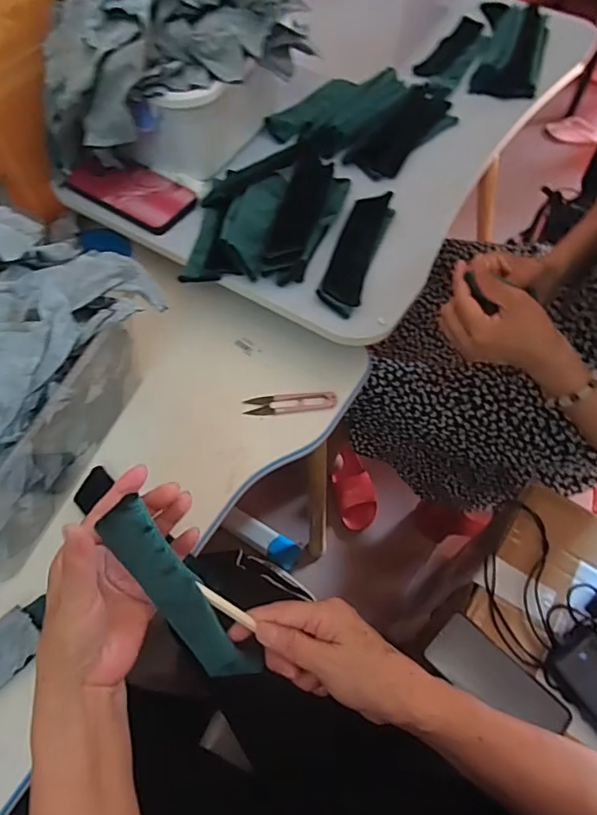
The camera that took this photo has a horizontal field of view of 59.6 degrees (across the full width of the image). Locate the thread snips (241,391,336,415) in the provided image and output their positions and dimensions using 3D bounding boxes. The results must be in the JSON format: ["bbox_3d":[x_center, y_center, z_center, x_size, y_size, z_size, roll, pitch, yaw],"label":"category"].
[{"bbox_3d":[-0.008,-0.005,0.584,0.102,0.006,0.022,-5,78,1],"label":"thread snips"}]

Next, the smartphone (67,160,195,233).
[{"bbox_3d":[-0.205,-0.270,0.646,0.148,0.013,0.080,31,64,14],"label":"smartphone"}]

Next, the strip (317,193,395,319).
[{"bbox_3d":[0.067,-0.182,0.588,0.045,0.012,0.188,17,61,7],"label":"strip"}]

